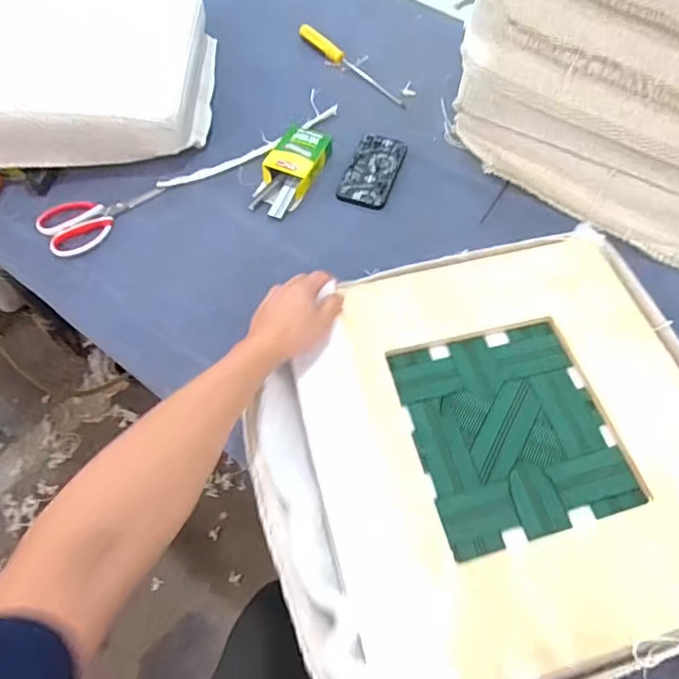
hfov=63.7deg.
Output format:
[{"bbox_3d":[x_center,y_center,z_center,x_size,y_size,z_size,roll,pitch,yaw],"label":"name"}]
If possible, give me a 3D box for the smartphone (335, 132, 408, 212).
[{"bbox_3d":[0.057,-0.283,0.904,0.079,0.008,0.165,17,60,8],"label":"smartphone"}]

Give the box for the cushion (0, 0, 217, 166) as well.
[{"bbox_3d":[-0.464,-0.463,0.920,0.482,0.120,0.401,-7,60,-7],"label":"cushion"}]

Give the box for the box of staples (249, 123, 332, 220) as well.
[{"bbox_3d":[-0.074,-0.282,0.883,0.085,0.032,0.200,17,60,8],"label":"box of staples"}]

